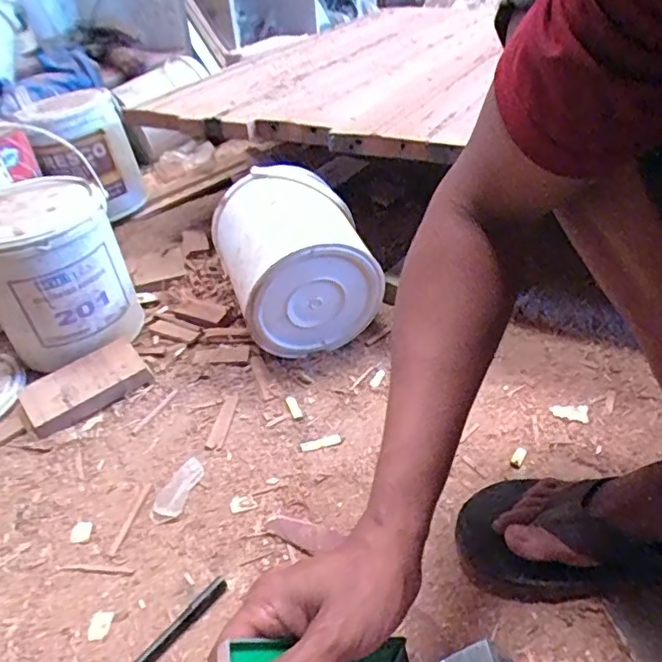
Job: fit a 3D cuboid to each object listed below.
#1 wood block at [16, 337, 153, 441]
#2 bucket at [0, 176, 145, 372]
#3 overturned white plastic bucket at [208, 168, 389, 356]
[{"bbox_3d":[-0.300,0.067,0.713,0.142,0.034,0.081,-29,43,-26],"label":"wood block"},{"bbox_3d":[-0.352,-0.068,0.750,0.161,0.202,0.147,-4,38,3],"label":"bucket"},{"bbox_3d":[-0.045,-0.087,0.750,0.173,0.189,0.184,-18,39,-13],"label":"overturned white plastic bucket"}]

